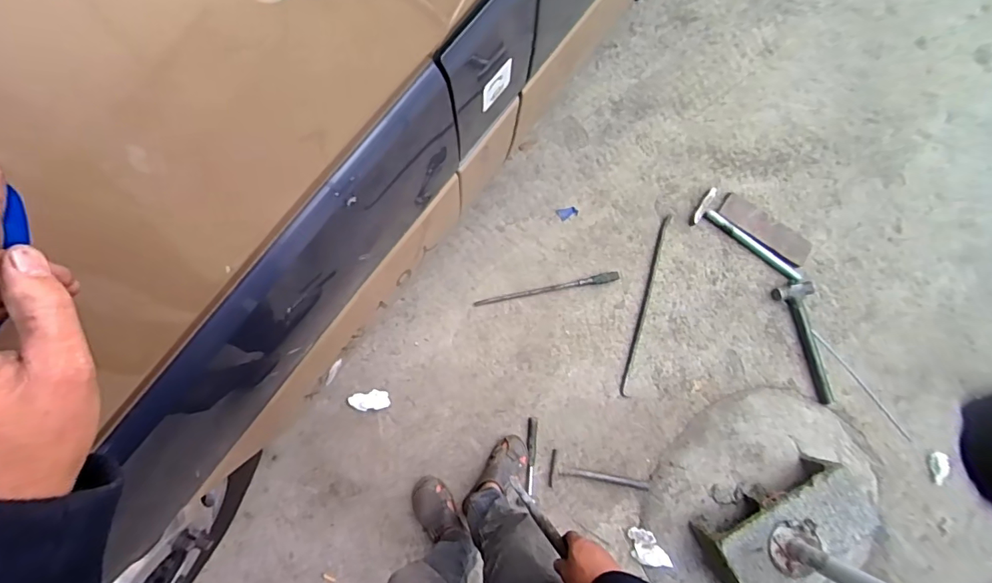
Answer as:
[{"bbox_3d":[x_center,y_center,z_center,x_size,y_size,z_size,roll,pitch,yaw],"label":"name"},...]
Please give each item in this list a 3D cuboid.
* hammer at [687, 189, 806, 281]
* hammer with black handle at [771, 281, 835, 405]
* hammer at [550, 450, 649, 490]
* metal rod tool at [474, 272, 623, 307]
[{"bbox_3d":[0.776,-0.167,1.486,0.372,0.027,0.110,32,80,0],"label":"hammer"},{"bbox_3d":[0.908,0.150,1.438,0.110,0.032,0.355,-4,81,-6],"label":"hammer with black handle"},{"bbox_3d":[0.290,0.519,1.376,0.280,0.014,0.089,11,81,-3],"label":"hammer"},{"bbox_3d":[0.157,-0.010,1.467,0.437,0.019,0.030,-10,82,-7],"label":"metal rod tool"}]

